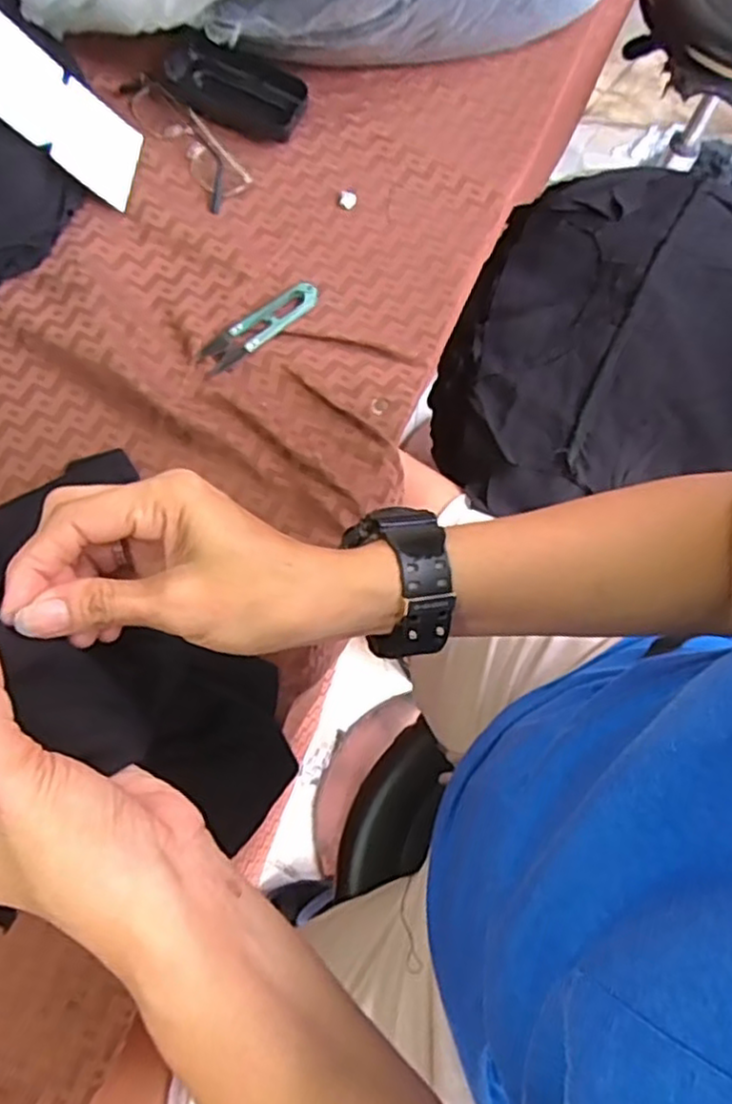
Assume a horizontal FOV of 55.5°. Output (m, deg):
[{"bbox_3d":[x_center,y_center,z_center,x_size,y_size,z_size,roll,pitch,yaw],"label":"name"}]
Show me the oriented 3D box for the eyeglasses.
[{"bbox_3d":[-0.140,-0.319,0.528,0.038,0.024,0.127,-38,79,-12],"label":"eyeglasses"}]

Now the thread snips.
[{"bbox_3d":[-0.075,-0.161,0.491,0.096,0.007,0.030,-35,79,-11],"label":"thread snips"}]

